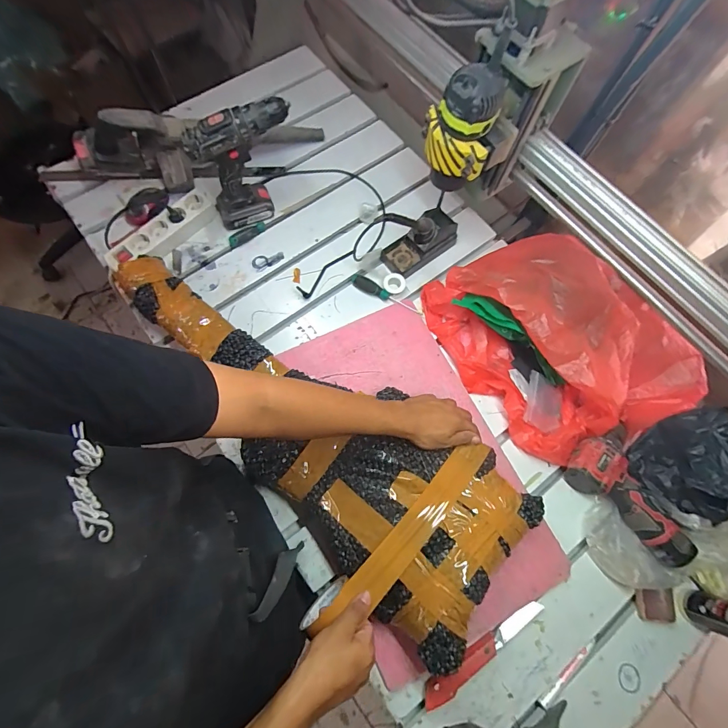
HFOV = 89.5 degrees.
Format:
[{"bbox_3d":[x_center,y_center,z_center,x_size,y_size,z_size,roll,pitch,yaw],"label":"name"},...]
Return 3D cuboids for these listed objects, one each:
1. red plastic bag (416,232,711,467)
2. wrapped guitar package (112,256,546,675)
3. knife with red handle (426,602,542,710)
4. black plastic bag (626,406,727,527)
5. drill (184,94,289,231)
[{"bbox_3d":[0.329,-0.043,0.626,0.292,0.160,0.417,-34,77,-12],"label":"red plastic bag"},{"bbox_3d":[-0.125,0.085,0.608,0.782,0.114,0.295,38,75,13],"label":"wrapped guitar package"},{"bbox_3d":[0.181,0.433,0.553,0.219,0.018,0.029,-31,76,-11],"label":"knife with red handle"},{"bbox_3d":[0.515,0.156,0.554,0.145,0.121,0.157,-24,75,-9],"label":"black plastic bag"},{"bbox_3d":[-0.215,-0.365,0.687,0.173,0.212,0.064,-28,75,-10],"label":"drill"}]

